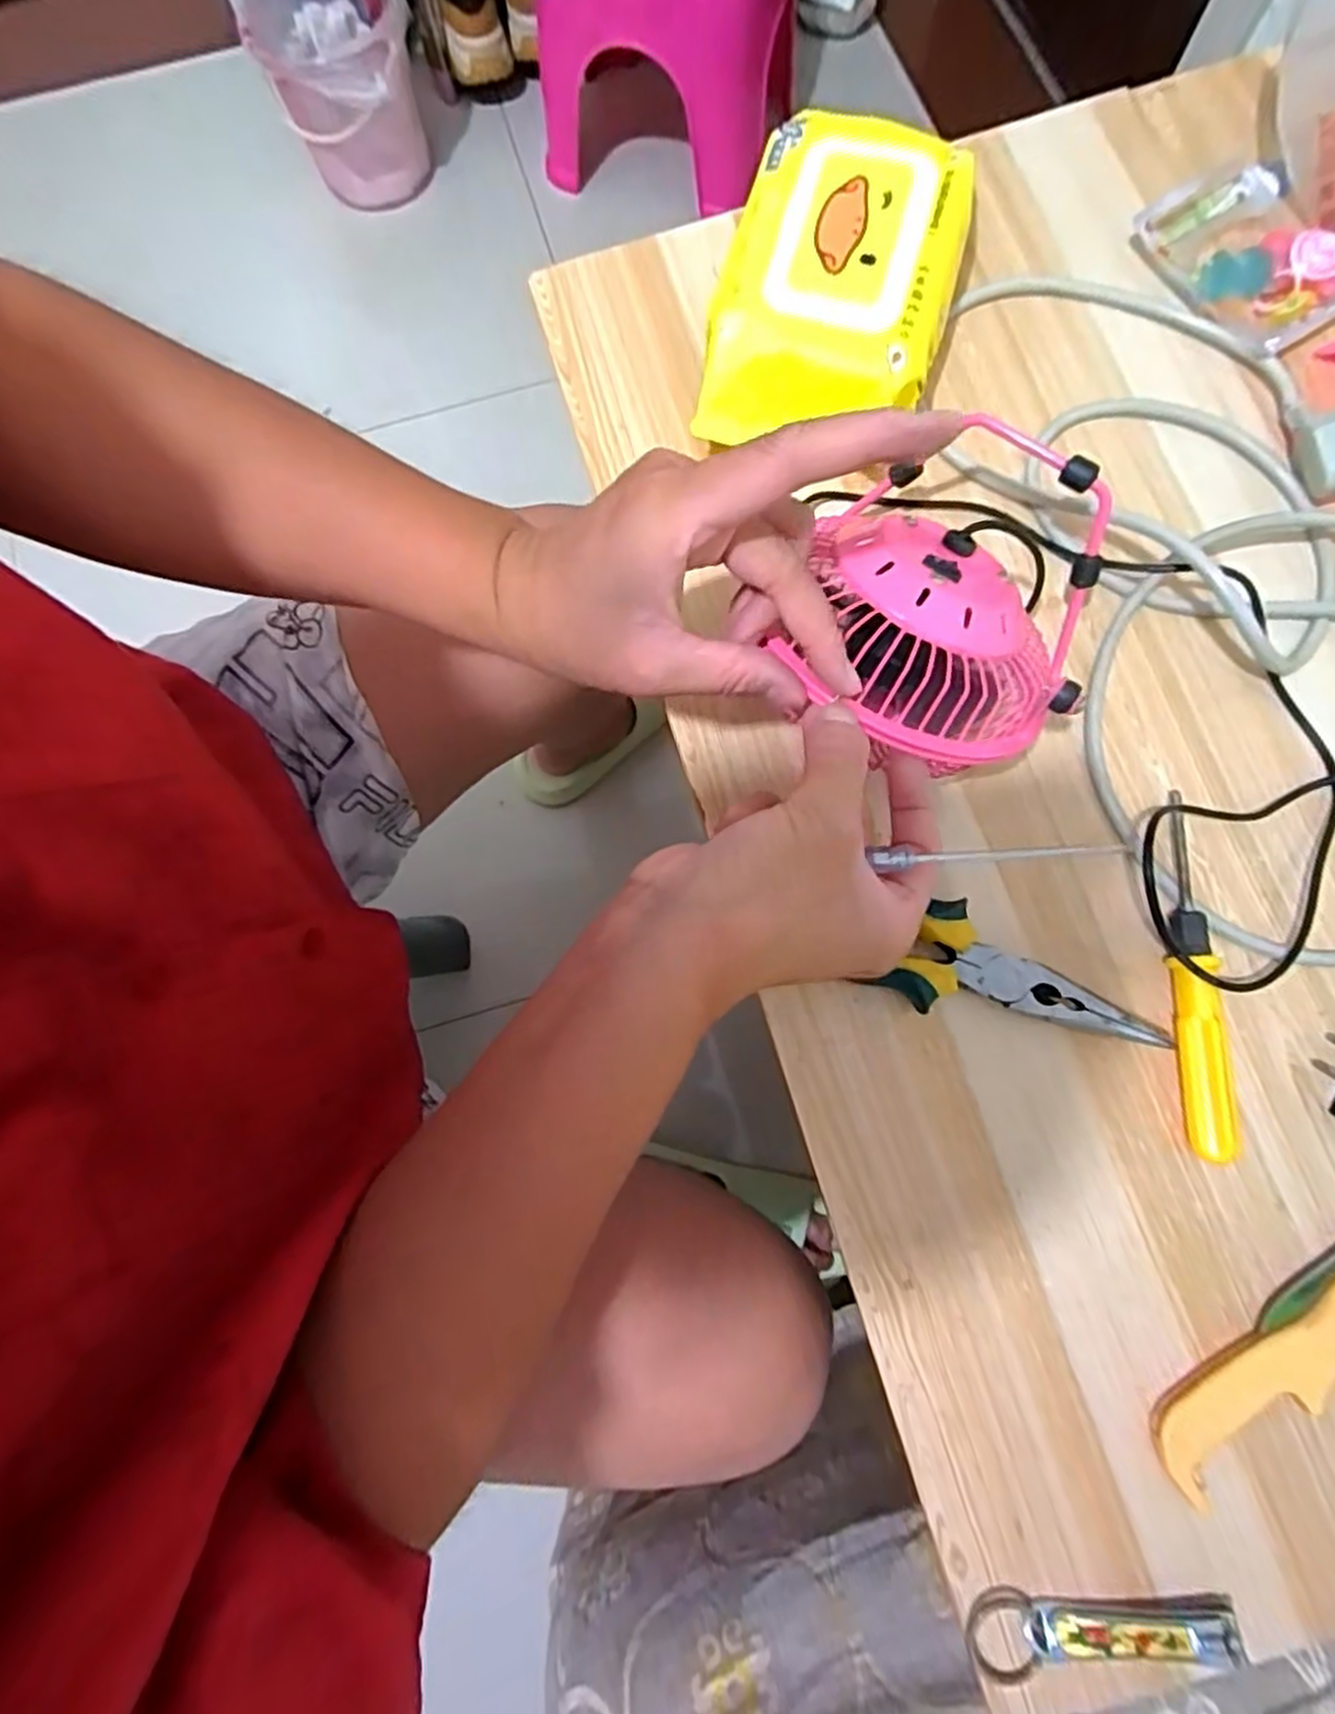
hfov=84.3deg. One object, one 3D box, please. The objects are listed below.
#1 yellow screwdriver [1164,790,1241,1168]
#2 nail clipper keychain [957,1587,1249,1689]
[{"bbox_3d":[0.222,0.049,0.316,0.017,0.022,0.151,-1,76,2],"label":"yellow screwdriver"},{"bbox_3d":[0.160,0.290,0.270,0.094,0.014,0.030,-1,76,2],"label":"nail clipper keychain"}]

